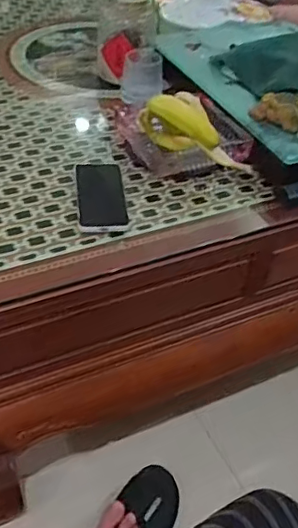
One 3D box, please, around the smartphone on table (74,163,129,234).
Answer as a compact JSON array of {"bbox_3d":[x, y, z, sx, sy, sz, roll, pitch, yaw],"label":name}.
[{"bbox_3d":[-0.072,-0.105,0.845,0.071,0.016,0.155,-2,49,-10],"label":"smartphone on table"}]

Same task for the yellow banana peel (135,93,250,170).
[{"bbox_3d":[0.070,-0.210,0.894,0.189,0.077,0.048,34,50,27],"label":"yellow banana peel"}]

